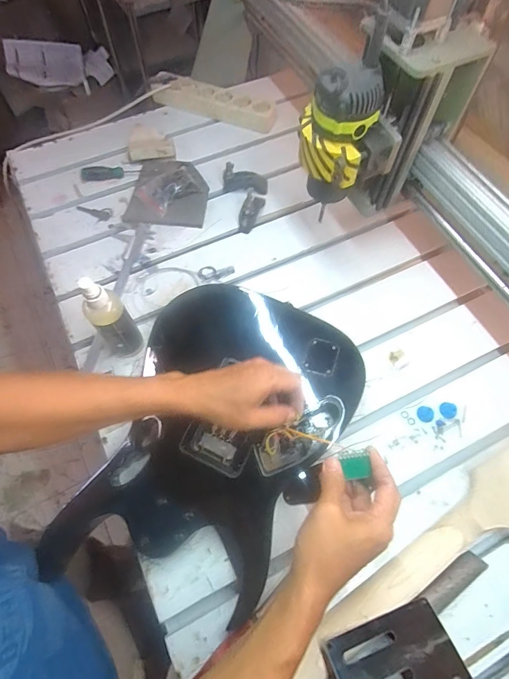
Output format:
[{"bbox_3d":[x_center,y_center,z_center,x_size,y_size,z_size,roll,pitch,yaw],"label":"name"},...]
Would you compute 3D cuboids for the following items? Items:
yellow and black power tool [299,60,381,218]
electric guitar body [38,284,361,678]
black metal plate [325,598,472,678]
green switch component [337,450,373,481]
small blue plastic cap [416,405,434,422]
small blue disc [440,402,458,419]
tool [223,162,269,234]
[{"bbox_3d":[0.103,-0.259,0.494,0.093,0.148,0.082,10,64,5],"label":"yellow and black power tool"},{"bbox_3d":[-0.068,0.131,0.510,0.298,0.071,0.429,27,67,13],"label":"electric guitar body"},{"bbox_3d":[0.156,0.354,0.419,0.137,0.007,0.085,-12,44,-15],"label":"black metal plate"},{"bbox_3d":[0.108,0.135,0.417,0.030,0.009,0.029,-10,64,-5],"label":"green switch component"},{"bbox_3d":[0.255,0.112,0.576,0.023,0.007,0.024,0,64,0],"label":"small blue plastic cap"},{"bbox_3d":[0.290,0.106,0.577,0.021,0.014,0.024,-17,65,-8],"label":"small blue disc"},{"bbox_3d":[-0.014,-0.275,0.743,0.088,0.049,0.136,-4,64,-2],"label":"tool"}]

